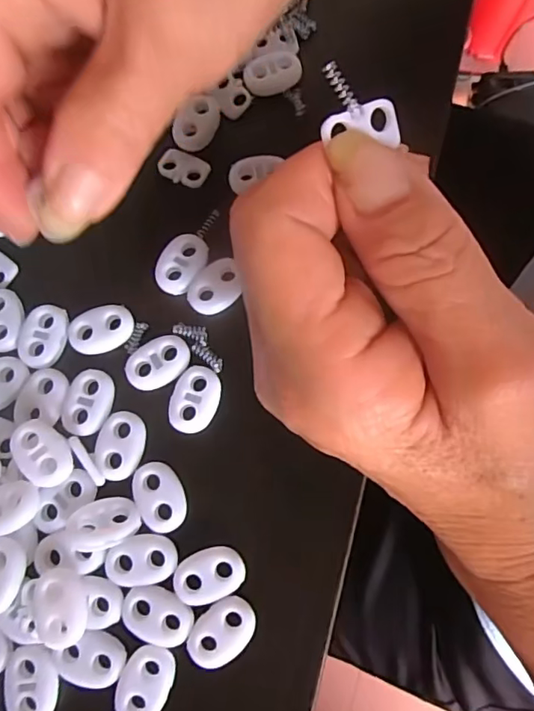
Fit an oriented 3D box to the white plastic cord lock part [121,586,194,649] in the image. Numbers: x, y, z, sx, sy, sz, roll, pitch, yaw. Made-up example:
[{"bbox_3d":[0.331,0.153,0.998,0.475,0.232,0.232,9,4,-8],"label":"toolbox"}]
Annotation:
[{"bbox_3d":[-0.034,0.081,0.171,0.022,0.004,0.015,24,80,6],"label":"white plastic cord lock part"}]

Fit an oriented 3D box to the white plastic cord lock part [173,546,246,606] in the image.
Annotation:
[{"bbox_3d":[-0.018,0.069,0.173,0.022,0.004,0.015,-24,79,-4],"label":"white plastic cord lock part"}]

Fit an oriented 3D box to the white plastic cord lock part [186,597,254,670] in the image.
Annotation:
[{"bbox_3d":[-0.014,0.085,0.168,0.015,0.004,0.022,41,82,8],"label":"white plastic cord lock part"}]

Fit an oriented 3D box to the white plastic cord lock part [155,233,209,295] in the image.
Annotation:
[{"bbox_3d":[-0.031,-0.033,0.195,0.016,0.004,0.023,32,81,7],"label":"white plastic cord lock part"}]

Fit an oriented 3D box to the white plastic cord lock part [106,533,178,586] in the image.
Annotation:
[{"bbox_3d":[-0.040,0.065,0.174,0.022,0.004,0.015,-8,78,-1],"label":"white plastic cord lock part"}]

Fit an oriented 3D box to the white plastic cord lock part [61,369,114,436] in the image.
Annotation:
[{"bbox_3d":[-0.061,0.016,0.186,0.016,0.004,0.023,11,79,3],"label":"white plastic cord lock part"}]

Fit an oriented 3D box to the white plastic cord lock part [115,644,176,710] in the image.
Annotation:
[{"bbox_3d":[-0.037,0.100,0.166,0.015,0.004,0.022,20,79,5],"label":"white plastic cord lock part"}]

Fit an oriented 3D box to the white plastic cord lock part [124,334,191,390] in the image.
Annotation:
[{"bbox_3d":[-0.037,0.002,0.187,0.022,0.004,0.015,-31,80,-5],"label":"white plastic cord lock part"}]

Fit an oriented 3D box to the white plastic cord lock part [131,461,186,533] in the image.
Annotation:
[{"bbox_3d":[-0.035,0.046,0.179,0.015,0.004,0.022,-29,79,-5],"label":"white plastic cord lock part"}]

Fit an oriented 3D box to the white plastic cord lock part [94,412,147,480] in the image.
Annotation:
[{"bbox_3d":[-0.049,0.030,0.182,0.015,0.004,0.022,12,79,3],"label":"white plastic cord lock part"}]

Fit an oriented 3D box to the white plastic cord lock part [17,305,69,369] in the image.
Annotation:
[{"bbox_3d":[-0.078,-0.007,0.191,0.016,0.004,0.022,10,79,3],"label":"white plastic cord lock part"}]

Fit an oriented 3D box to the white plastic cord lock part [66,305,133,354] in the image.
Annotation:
[{"bbox_3d":[-0.058,-0.009,0.191,0.022,0.004,0.015,-11,78,-1],"label":"white plastic cord lock part"}]

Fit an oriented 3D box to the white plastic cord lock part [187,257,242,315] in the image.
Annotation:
[{"bbox_3d":[-0.018,-0.024,0.193,0.021,0.004,0.015,-38,80,-7],"label":"white plastic cord lock part"}]

